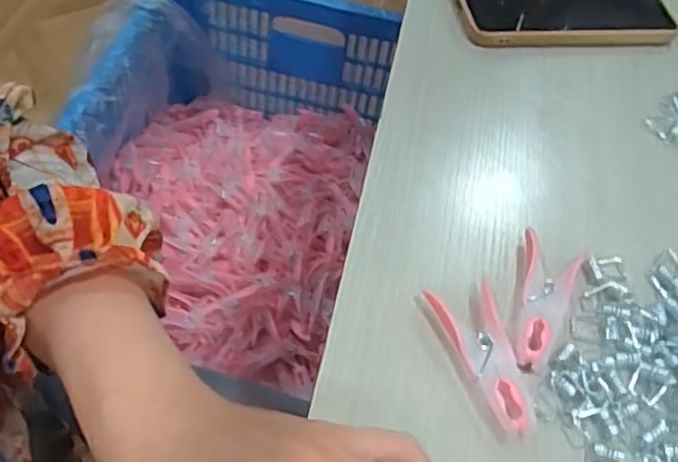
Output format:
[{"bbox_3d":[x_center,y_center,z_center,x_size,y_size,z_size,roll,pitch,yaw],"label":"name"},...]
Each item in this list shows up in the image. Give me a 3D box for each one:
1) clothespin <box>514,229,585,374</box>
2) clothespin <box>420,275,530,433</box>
[{"bbox_3d":[0.101,0.034,0.341,0.031,0.010,0.078,24,55,9],"label":"clothespin"},{"bbox_3d":[0.070,0.057,0.317,0.037,0.013,0.074,-12,57,-16],"label":"clothespin"}]

